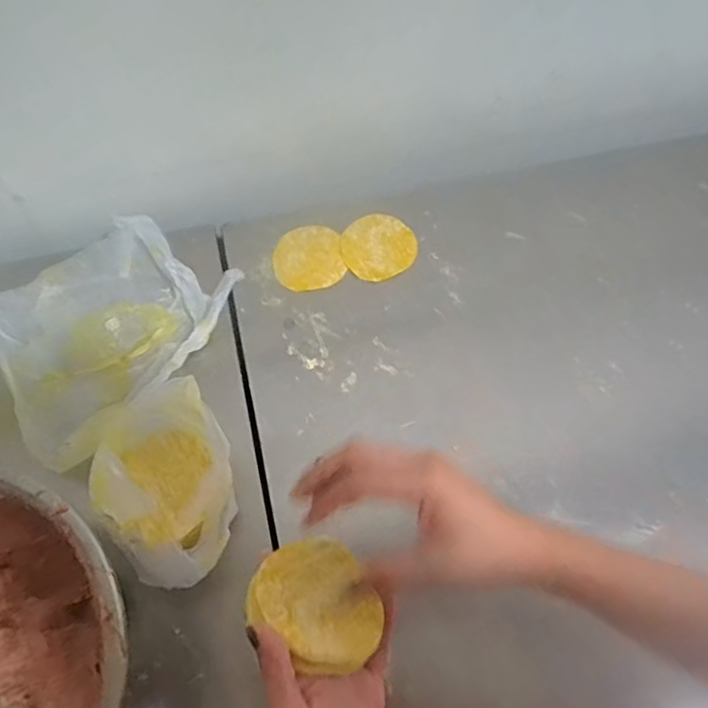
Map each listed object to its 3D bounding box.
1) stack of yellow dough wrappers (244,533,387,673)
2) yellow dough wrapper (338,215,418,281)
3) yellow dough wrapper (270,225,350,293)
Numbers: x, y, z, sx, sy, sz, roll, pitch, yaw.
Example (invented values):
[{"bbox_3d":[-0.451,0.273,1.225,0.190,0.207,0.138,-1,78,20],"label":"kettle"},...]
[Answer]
[{"bbox_3d":[-0.020,0.149,0.362,0.079,0.007,0.086,35,27,7],"label":"stack of yellow dough wrappers"},{"bbox_3d":[0.026,-0.118,0.643,0.080,0.004,0.078,0,64,0],"label":"yellow dough wrapper"},{"bbox_3d":[-0.049,-0.103,0.629,0.073,0.004,0.078,-12,65,-5],"label":"yellow dough wrapper"}]

